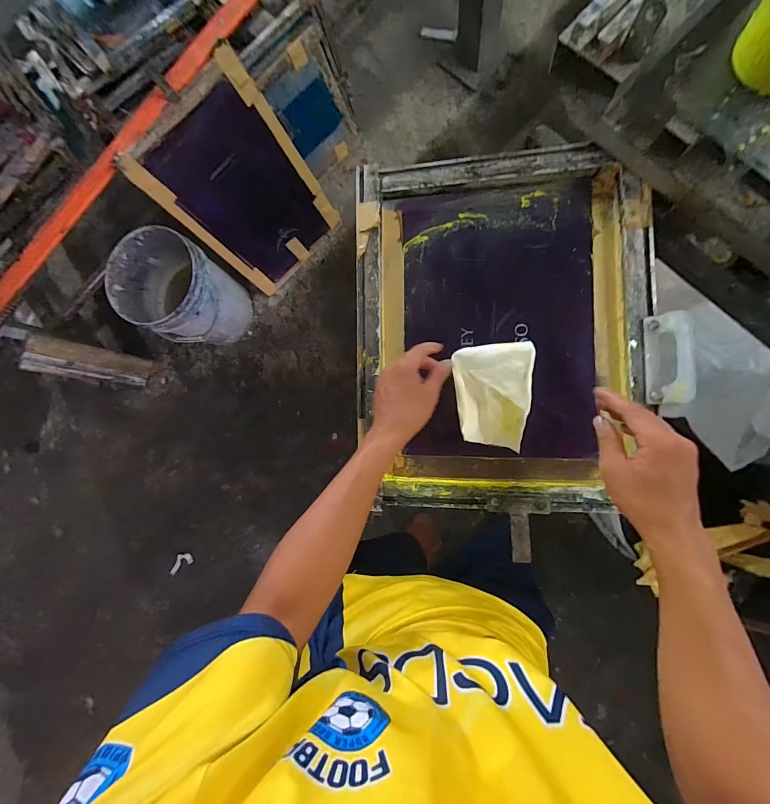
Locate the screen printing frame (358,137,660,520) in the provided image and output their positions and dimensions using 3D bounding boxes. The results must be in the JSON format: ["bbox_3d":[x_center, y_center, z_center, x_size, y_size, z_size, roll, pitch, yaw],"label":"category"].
[{"bbox_3d":[0.163,-0.105,0.559,0.412,0.050,0.521,0,86,9],"label":"screen printing frame"}]

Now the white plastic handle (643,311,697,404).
[{"bbox_3d":[0.367,-0.055,0.474,0.009,0.054,0.116,-1,88,-36],"label":"white plastic handle"}]

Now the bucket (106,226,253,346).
[{"bbox_3d":[-0.660,-0.356,1.225,0.304,0.322,0.288,-1,86,9],"label":"bucket"}]

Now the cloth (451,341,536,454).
[{"bbox_3d":[0.157,0.004,0.518,0.133,0.040,0.164,-5,106,15],"label":"cloth"}]

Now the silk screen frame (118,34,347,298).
[{"bbox_3d":[-0.399,-0.614,1.101,0.378,0.549,0.034,-44,61,5],"label":"silk screen frame"}]

